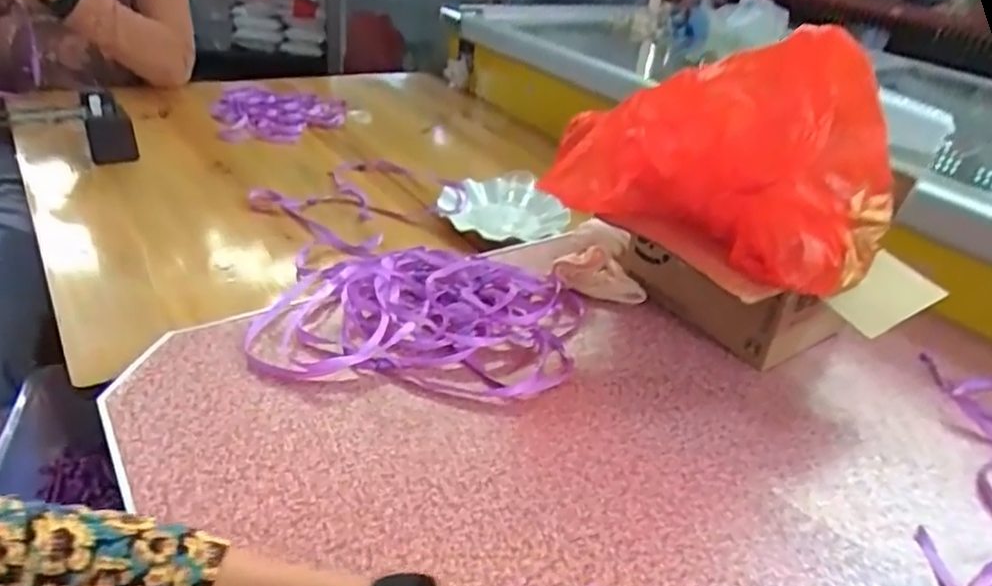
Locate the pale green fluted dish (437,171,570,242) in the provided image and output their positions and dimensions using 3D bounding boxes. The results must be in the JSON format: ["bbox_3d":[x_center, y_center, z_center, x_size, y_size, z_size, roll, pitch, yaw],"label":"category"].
[{"bbox_3d":[0.003,-0.126,0.920,0.162,0.058,0.153,5,33,-3],"label":"pale green fluted dish"}]

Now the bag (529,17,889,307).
[{"bbox_3d":[0.201,-0.128,0.574,0.283,0.197,0.102,23,36,24],"label":"bag"}]

